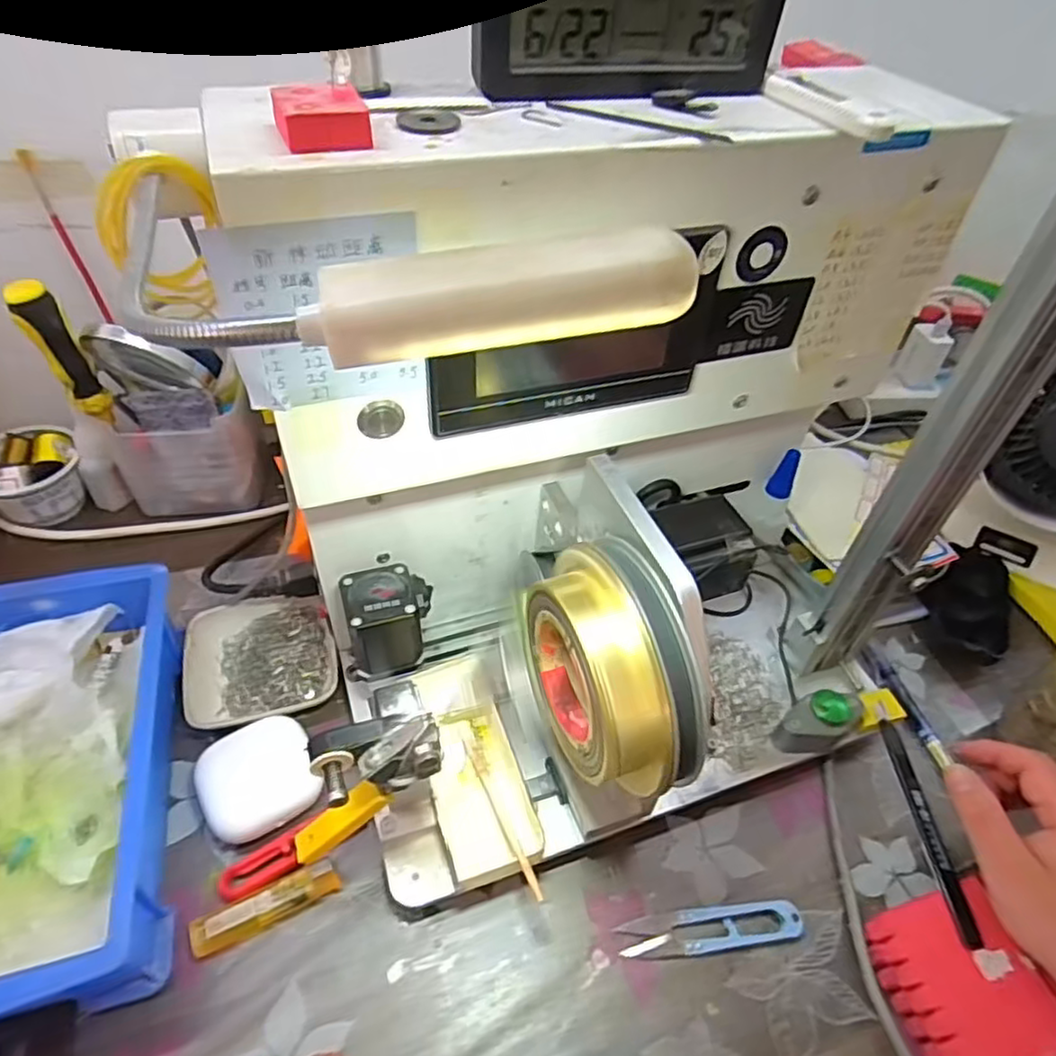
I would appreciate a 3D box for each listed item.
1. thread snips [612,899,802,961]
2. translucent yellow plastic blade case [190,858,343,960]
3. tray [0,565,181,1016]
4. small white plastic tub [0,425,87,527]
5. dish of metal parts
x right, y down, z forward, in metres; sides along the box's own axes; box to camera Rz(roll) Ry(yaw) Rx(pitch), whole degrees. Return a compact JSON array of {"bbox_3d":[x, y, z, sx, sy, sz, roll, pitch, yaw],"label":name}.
[{"bbox_3d":[0.103,0.225,0.380,0.101,0.008,0.022,-3,47,-8],"label":"thread snips"},{"bbox_3d":[-0.145,0.210,0.376,0.077,0.006,0.019,-20,71,-18],"label":"translucent yellow plastic blade case"},{"bbox_3d":[-0.297,0.144,0.380,0.179,0.076,0.248,-10,48,-14],"label":"tray"},{"bbox_3d":[-0.409,-0.043,0.555,0.071,0.053,0.075,24,49,18],"label":"small white plastic tub"},{"bbox_3d":[-0.185,0.091,0.473,0.097,0.021,0.088,-8,48,-12],"label":"dish of metal parts"}]

